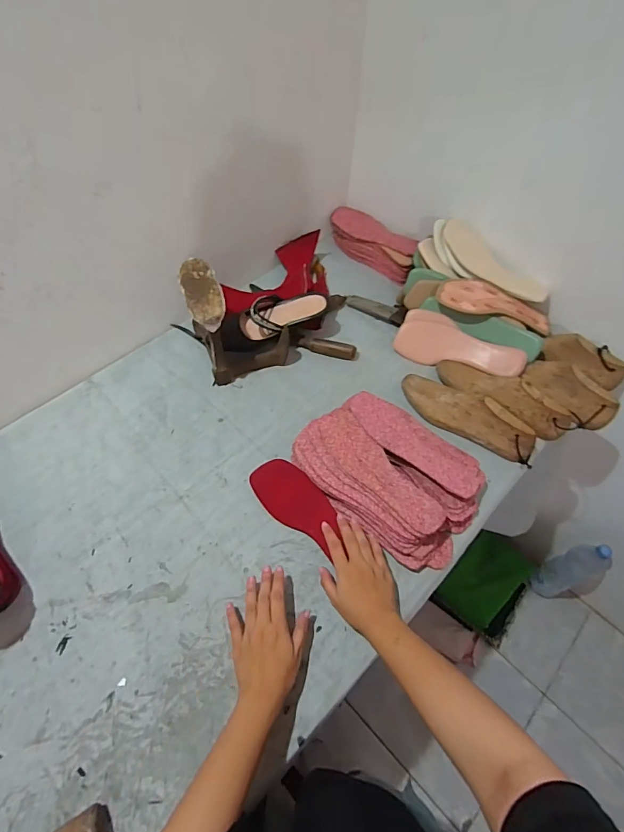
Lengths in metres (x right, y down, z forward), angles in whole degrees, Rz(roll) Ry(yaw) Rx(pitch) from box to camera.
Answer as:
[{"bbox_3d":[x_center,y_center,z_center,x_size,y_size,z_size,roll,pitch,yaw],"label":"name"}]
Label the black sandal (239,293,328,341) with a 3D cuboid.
[{"bbox_3d":[-0.050,-0.195,0.824,0.162,0.051,0.073,-15,58,-12],"label":"black sandal"}]

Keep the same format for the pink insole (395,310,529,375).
[{"bbox_3d":[0.280,-0.129,0.821,0.237,0.009,0.099,25,92,18],"label":"pink insole"}]

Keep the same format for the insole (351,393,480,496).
[{"bbox_3d":[0.165,0.038,0.698,0.231,0.011,0.095,36,45,15],"label":"insole"}]

